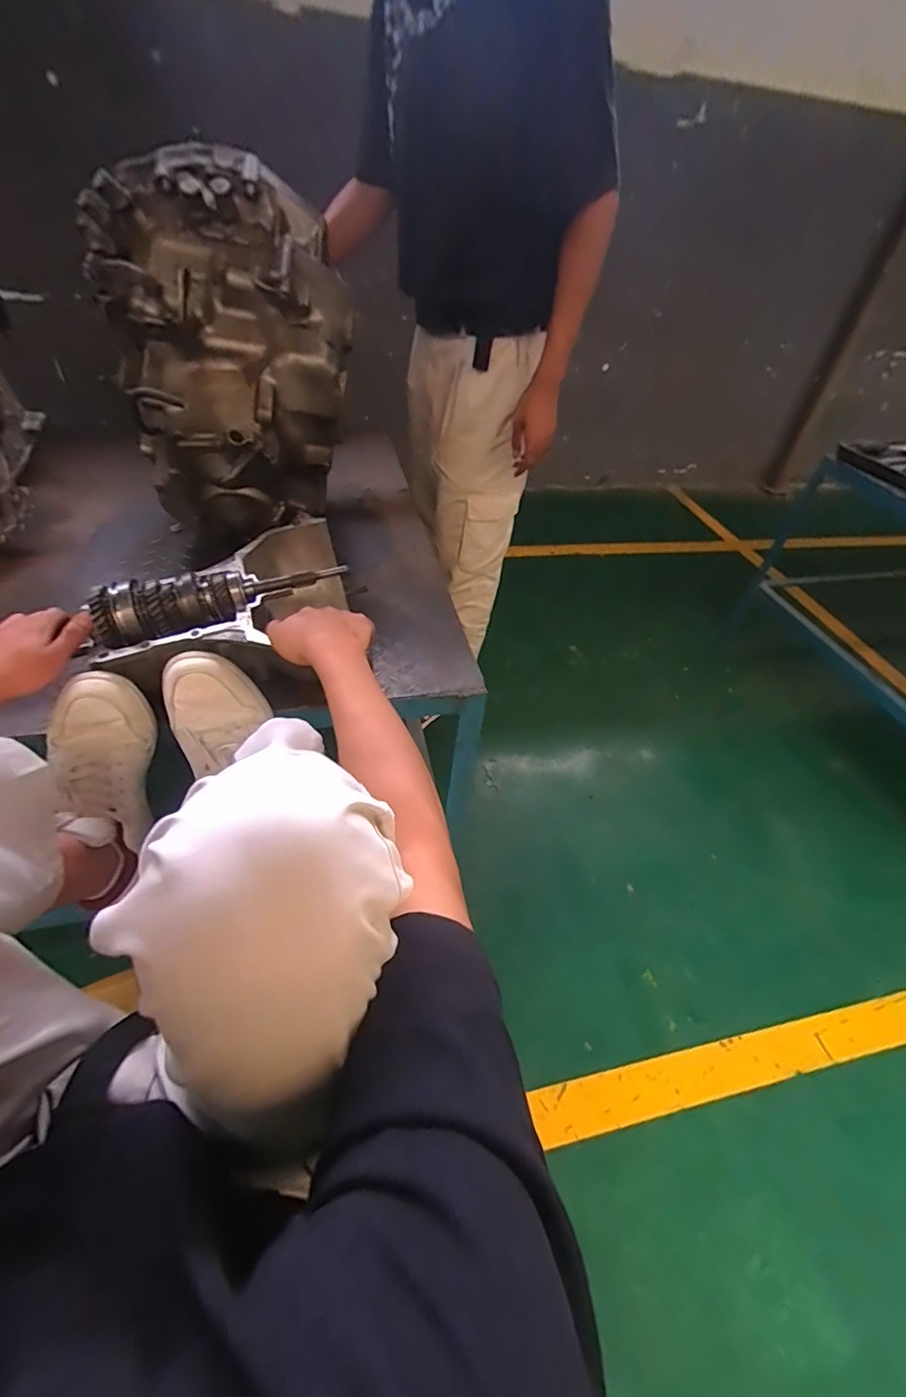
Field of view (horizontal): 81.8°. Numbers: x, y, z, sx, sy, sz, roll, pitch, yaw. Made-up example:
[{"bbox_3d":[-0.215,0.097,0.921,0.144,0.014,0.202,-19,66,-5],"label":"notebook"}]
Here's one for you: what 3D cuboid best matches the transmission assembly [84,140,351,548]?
[{"bbox_3d":[-0.336,-0.510,0.820,0.325,0.443,0.285,-16,48,-23],"label":"transmission assembly"}]

